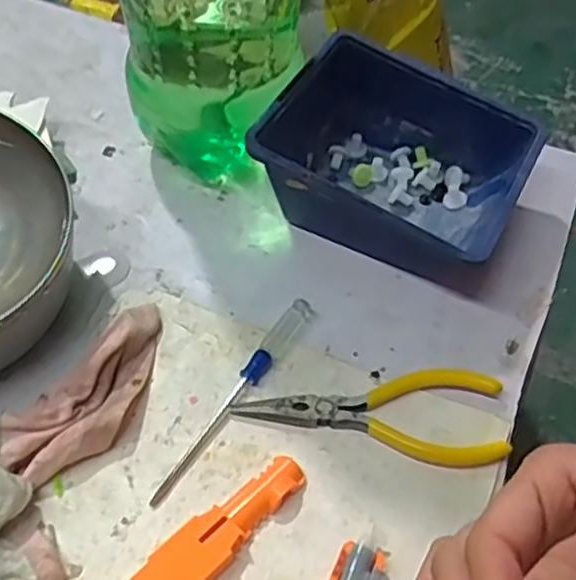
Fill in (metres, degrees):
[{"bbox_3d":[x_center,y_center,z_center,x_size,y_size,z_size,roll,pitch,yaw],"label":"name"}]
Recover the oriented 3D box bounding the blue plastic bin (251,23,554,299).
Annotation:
[{"bbox_3d":[0.062,-0.070,0.421,0.136,0.068,0.115,22,57,15],"label":"blue plastic bin"}]

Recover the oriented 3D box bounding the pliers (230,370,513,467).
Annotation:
[{"bbox_3d":[0.039,0.059,0.350,0.126,0.010,0.047,3,54,2],"label":"pliers"}]

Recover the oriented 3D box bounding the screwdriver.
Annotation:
[{"bbox_3d":[-0.027,0.049,0.355,0.012,0.010,0.129,29,59,20],"label":"screwdriver"}]

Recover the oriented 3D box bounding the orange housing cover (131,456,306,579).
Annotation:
[{"bbox_3d":[-0.039,0.112,0.303,0.024,0.011,0.119,38,59,23],"label":"orange housing cover"}]

